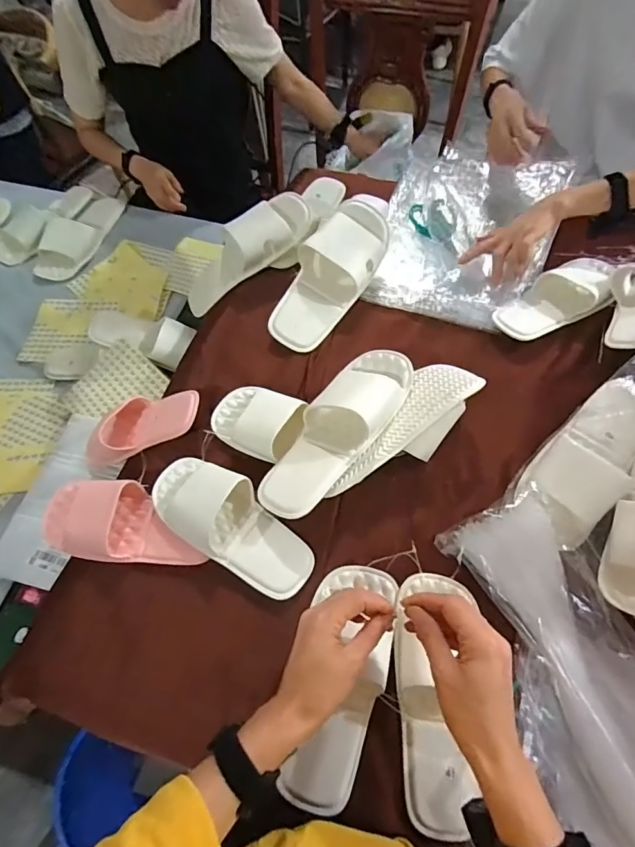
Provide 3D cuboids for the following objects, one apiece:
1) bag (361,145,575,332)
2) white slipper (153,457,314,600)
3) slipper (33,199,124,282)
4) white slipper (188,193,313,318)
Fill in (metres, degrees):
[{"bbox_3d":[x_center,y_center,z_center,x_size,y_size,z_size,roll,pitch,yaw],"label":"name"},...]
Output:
[{"bbox_3d":[0.263,-0.343,0.804,0.284,0.044,0.389,14,66,13],"label":"bag"},{"bbox_3d":[-0.112,0.119,0.566,0.234,0.050,0.100,27,67,17],"label":"white slipper"},{"bbox_3d":[-0.552,-0.445,1.035,0.109,0.064,0.271,16,64,12],"label":"slipper"},{"bbox_3d":[-0.140,-0.305,0.804,0.278,0.066,0.098,-34,61,19],"label":"white slipper"}]

